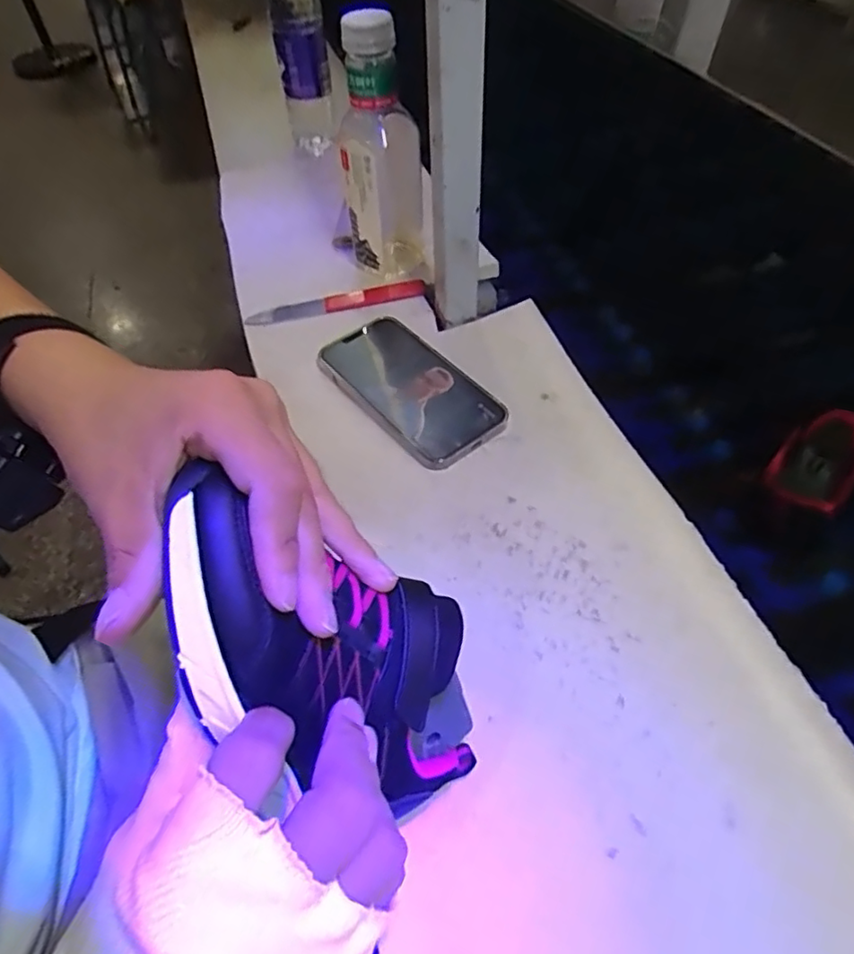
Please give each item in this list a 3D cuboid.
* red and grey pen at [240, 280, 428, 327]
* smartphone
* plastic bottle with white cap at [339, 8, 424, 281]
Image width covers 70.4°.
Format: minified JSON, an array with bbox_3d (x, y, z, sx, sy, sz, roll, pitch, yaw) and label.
[{"bbox_3d":[-0.086,-0.165,0.576,0.167,0.008,0.020,-11,51,-6],"label":"red and grey pen"},{"bbox_3d":[-0.014,-0.075,0.492,0.087,0.019,0.163,-33,57,-22],"label":"smartphone"},{"bbox_3d":[-0.040,-0.275,0.527,0.067,0.200,0.063,-3,51,0],"label":"plastic bottle with white cap"}]

